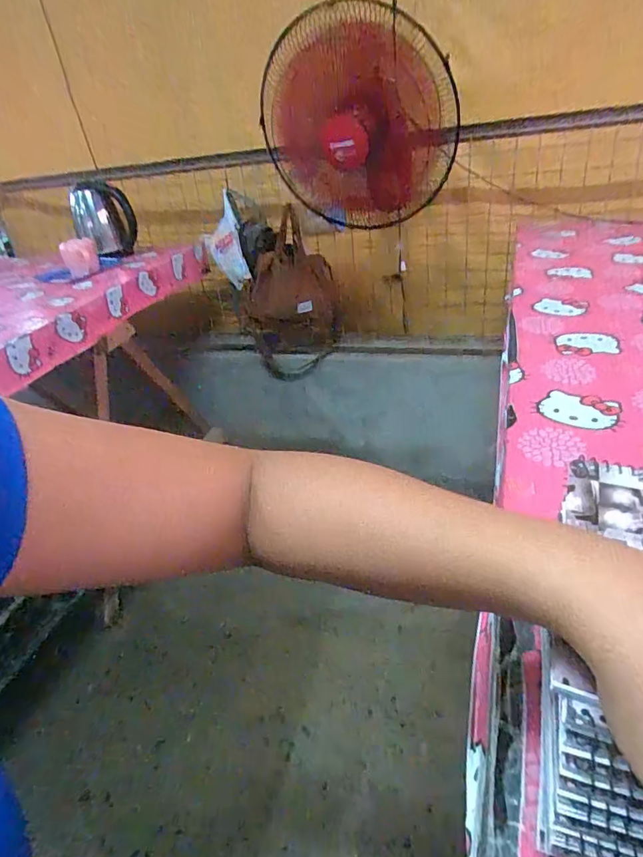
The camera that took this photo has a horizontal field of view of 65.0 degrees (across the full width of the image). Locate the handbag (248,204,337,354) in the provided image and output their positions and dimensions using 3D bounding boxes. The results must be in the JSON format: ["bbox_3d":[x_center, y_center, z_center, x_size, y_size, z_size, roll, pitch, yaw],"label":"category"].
[{"bbox_3d":[-0.115,-0.456,1.687,0.309,0.420,0.103,-6,32,4],"label":"handbag"}]

